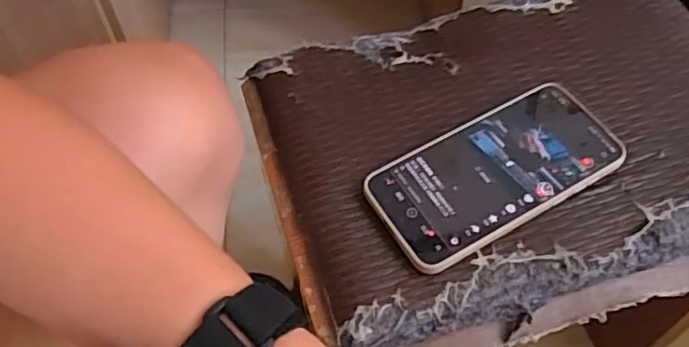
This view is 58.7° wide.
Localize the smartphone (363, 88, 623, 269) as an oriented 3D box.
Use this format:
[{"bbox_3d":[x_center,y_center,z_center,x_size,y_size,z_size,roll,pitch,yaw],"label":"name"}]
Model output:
[{"bbox_3d":[0.099,-0.002,0.405,0.164,0.014,0.079,-26,58,-15],"label":"smartphone"}]

